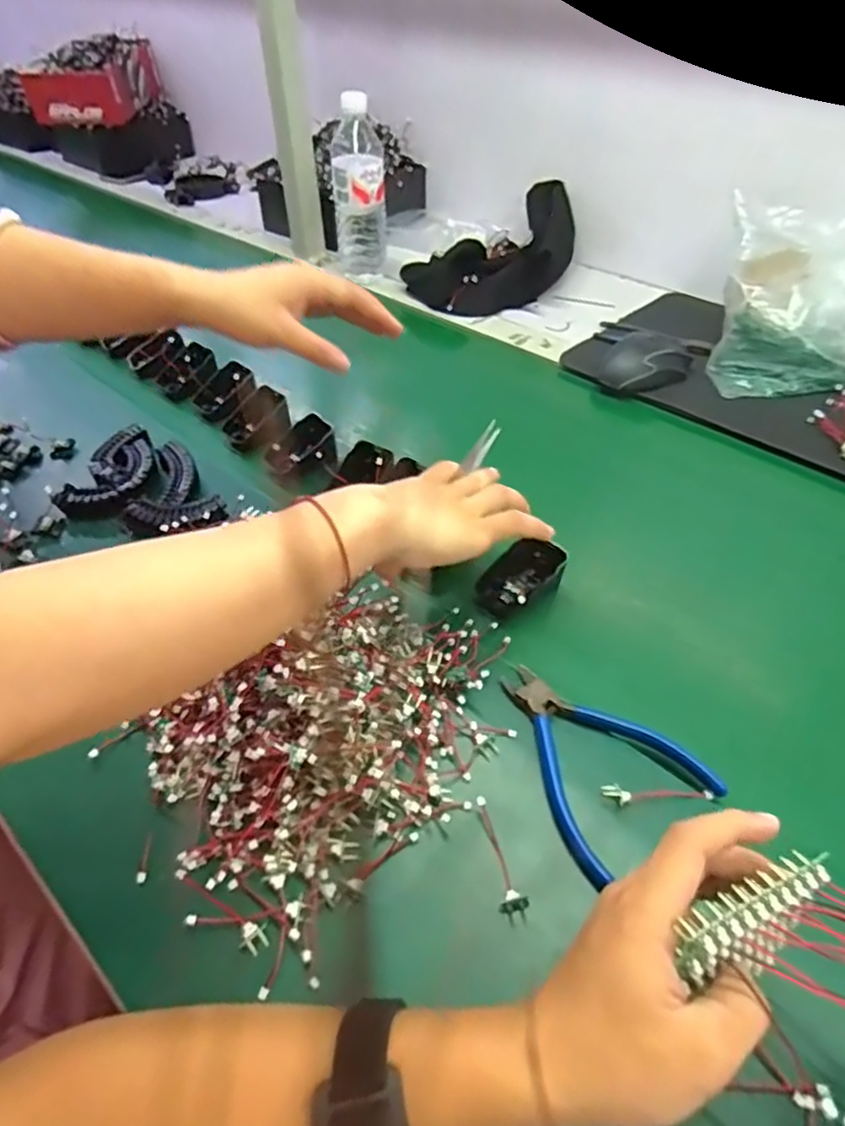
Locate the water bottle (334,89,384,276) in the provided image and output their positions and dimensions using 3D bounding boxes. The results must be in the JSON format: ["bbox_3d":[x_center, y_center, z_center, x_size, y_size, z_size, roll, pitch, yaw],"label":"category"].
[{"bbox_3d":[-0.088,-0.508,0.892,0.071,0.210,0.059,-3,45,-2],"label":"water bottle"}]

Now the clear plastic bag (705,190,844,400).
[{"bbox_3d":[0.436,-0.299,0.721,0.198,0.131,0.205,9,46,10],"label":"clear plastic bag"}]

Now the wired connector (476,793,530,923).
[{"bbox_3d":[0.046,0.166,0.366,0.016,0.012,0.067,-7,45,-6],"label":"wired connector"}]

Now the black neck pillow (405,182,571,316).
[{"bbox_3d":[0.128,-0.447,0.929,0.288,0.079,0.161,-29,51,-25],"label":"black neck pillow"}]

